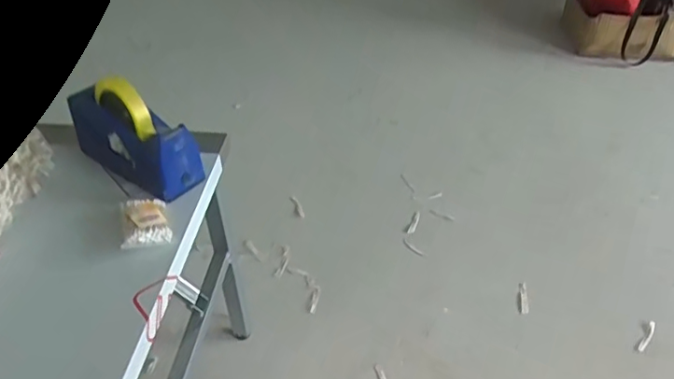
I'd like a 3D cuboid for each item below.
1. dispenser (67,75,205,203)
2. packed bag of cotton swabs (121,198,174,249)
[{"bbox_3d":[-0.283,-0.078,0.795,0.201,0.121,0.066,22,45,25],"label":"dispenser"},{"bbox_3d":[-0.243,0.040,0.734,0.056,0.019,0.080,-12,41,-13],"label":"packed bag of cotton swabs"}]

